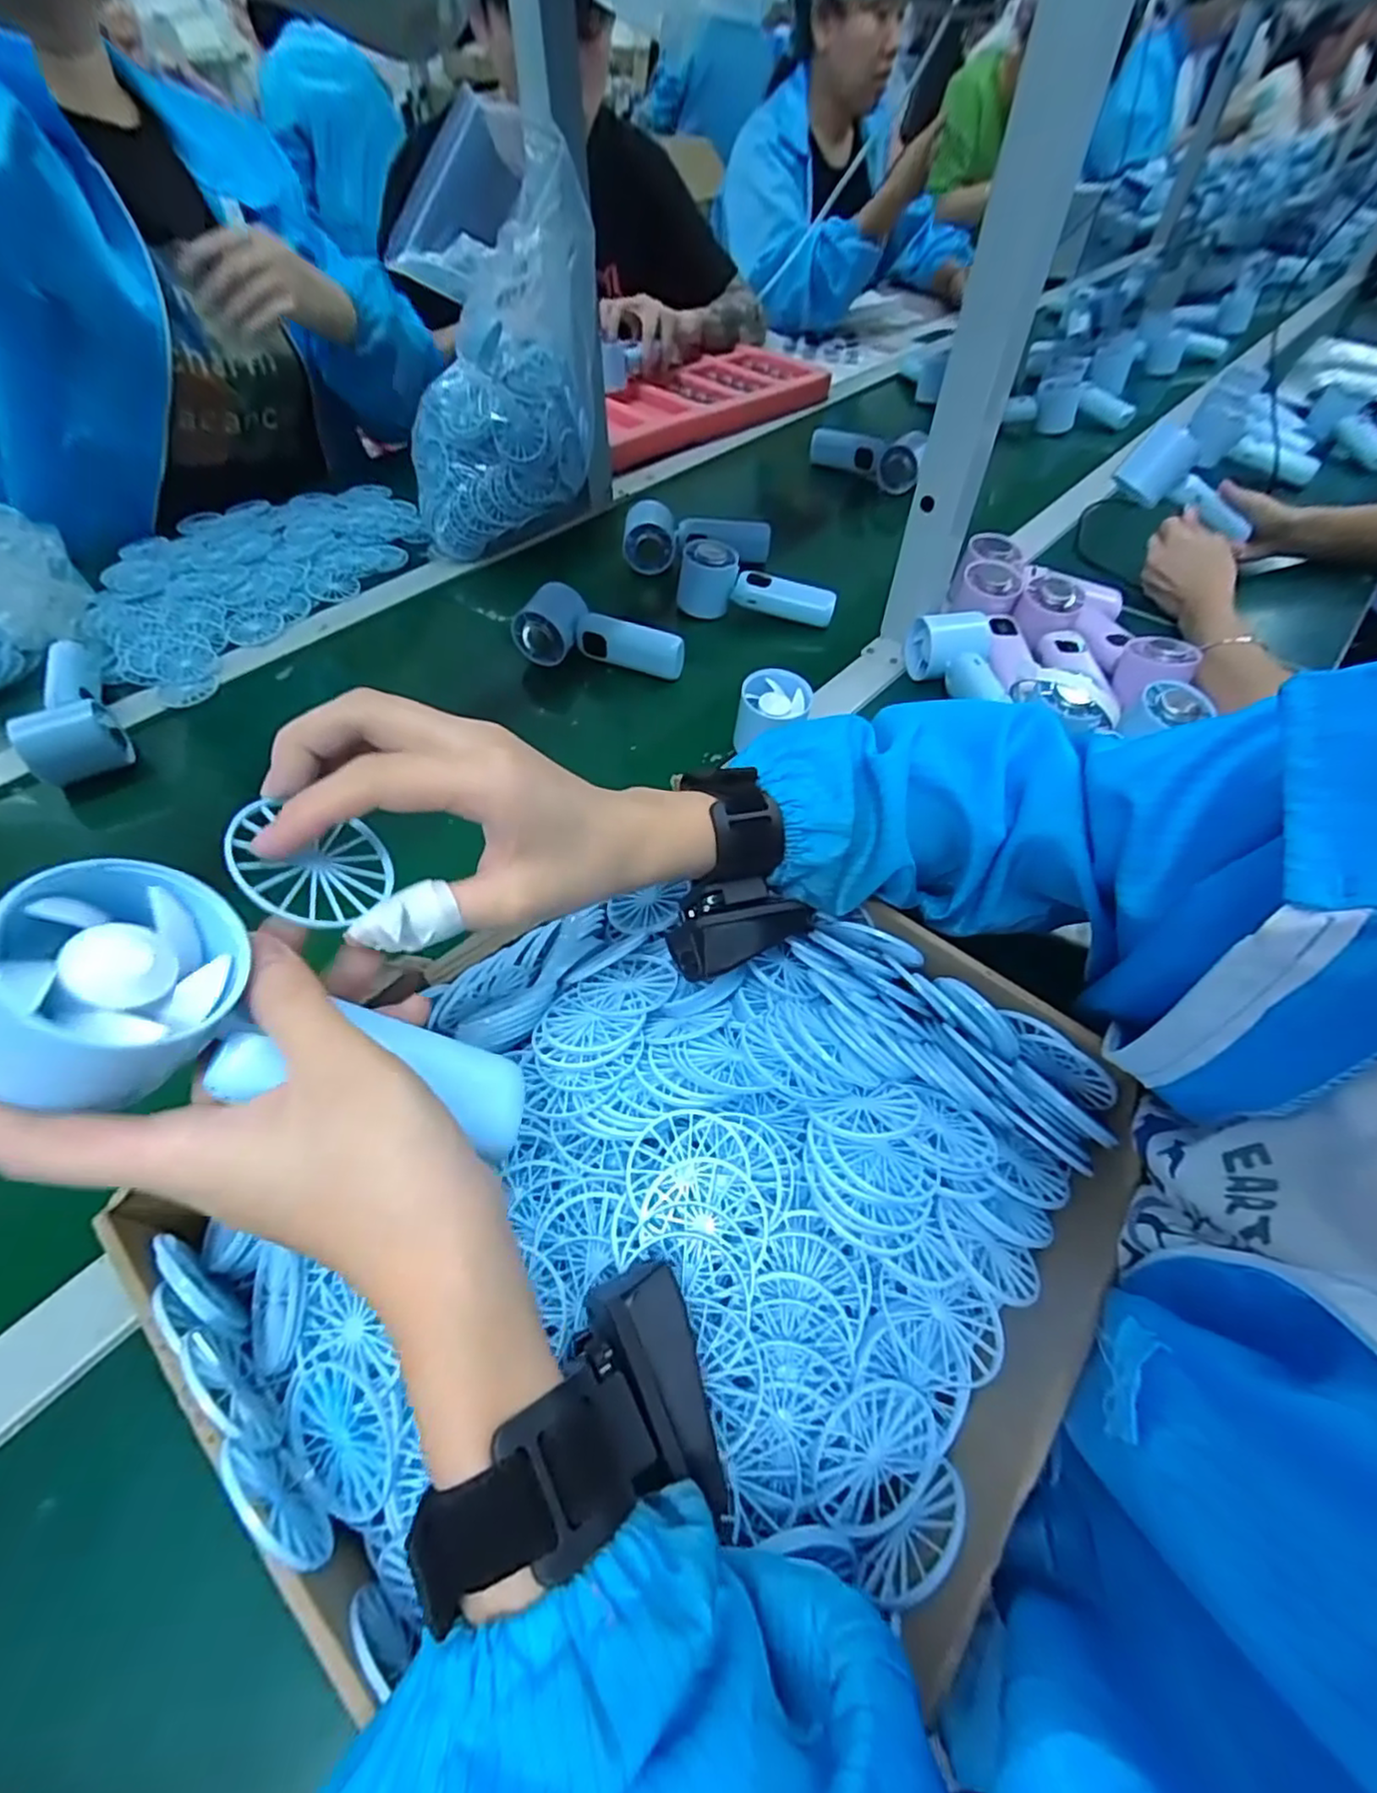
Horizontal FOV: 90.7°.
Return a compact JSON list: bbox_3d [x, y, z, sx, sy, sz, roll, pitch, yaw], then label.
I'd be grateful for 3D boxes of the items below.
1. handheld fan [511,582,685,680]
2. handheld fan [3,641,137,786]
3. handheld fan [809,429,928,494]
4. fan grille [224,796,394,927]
[{"bbox_3d":[-0.078,-0.241,0.622,0.155,0.048,0.047,11,54,5],"label":"handheld fan"},{"bbox_3d":[-0.505,-0.162,0.552,0.057,0.046,0.159,-24,59,-19],"label":"handheld fan"},{"bbox_3d":[0.232,-0.568,0.879,0.144,0.074,0.052,31,59,19],"label":"handheld fan"},{"bbox_3d":[-0.126,-0.010,0.229,0.051,0.004,0.046,14,48,-44],"label":"fan grille"}]

